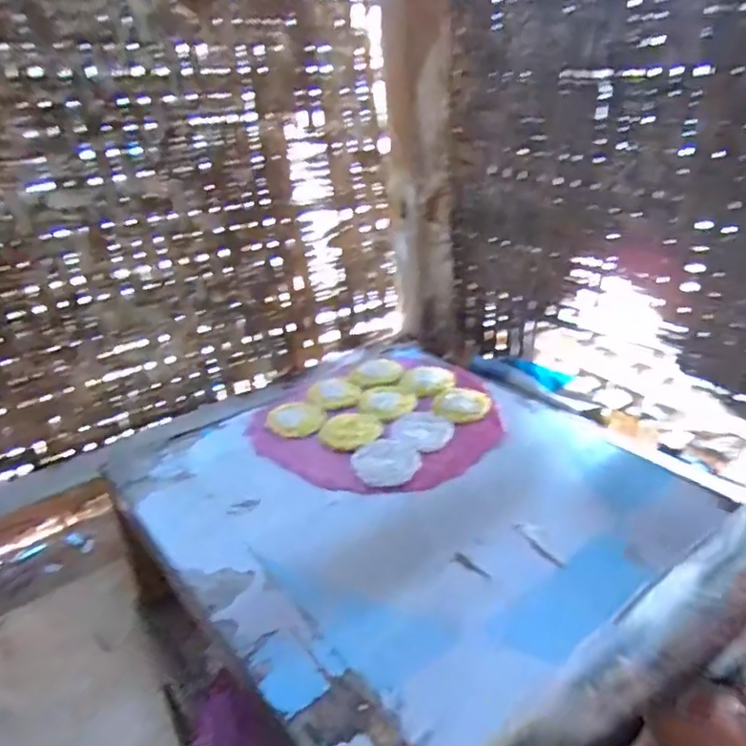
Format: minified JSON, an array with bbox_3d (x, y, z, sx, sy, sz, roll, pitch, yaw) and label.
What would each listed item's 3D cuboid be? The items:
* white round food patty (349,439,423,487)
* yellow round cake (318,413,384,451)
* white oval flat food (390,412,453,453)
[{"bbox_3d":[0.015,0.109,0.748,0.083,0.006,0.078,-1,30,1],"label":"white round food patty"},{"bbox_3d":[-0.029,0.078,0.799,0.082,0.010,0.072,-22,36,-31],"label":"yellow round cake"},{"bbox_3d":[0.066,0.078,0.801,0.075,0.009,0.079,18,35,30],"label":"white oval flat food"}]

